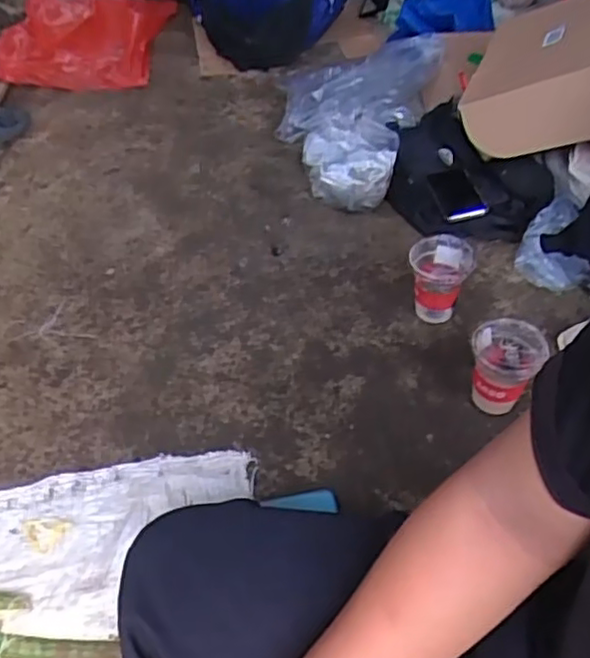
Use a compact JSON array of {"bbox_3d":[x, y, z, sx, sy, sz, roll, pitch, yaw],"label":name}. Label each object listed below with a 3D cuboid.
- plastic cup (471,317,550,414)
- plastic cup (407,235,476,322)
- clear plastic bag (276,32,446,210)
[{"bbox_3d":[0.276,0.053,0.893,0.086,0.115,0.080,-1,47,1],"label":"plastic cup"},{"bbox_3d":[0.217,-0.071,1.020,0.093,0.120,0.082,11,48,12],"label":"plastic cup"},{"bbox_3d":[0.111,-0.438,1.374,0.330,0.134,0.484,7,47,9],"label":"clear plastic bag"}]

